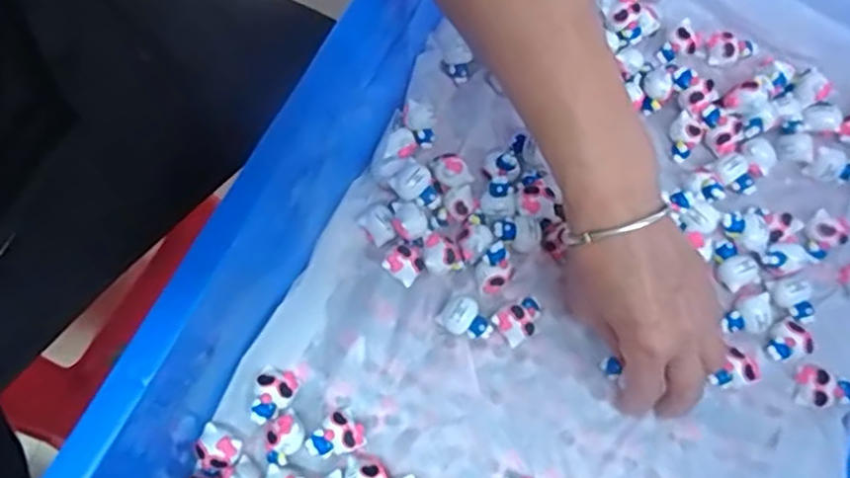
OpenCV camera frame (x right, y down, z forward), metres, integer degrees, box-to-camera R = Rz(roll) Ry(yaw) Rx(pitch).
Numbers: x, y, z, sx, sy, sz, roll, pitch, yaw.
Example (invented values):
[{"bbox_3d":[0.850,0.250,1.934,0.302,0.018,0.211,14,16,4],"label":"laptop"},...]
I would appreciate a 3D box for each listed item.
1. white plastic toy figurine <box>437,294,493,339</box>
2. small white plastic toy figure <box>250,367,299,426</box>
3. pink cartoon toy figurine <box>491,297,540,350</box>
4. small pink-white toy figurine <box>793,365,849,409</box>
[{"bbox_3d":[0.027,0.053,0.424,0.032,0.010,0.024,39,73,12],"label":"white plastic toy figurine"},{"bbox_3d":[-0.093,0.096,0.400,0.024,0.017,0.033,6,69,1],"label":"small white plastic toy figure"},{"bbox_3d":[0.062,0.052,0.421,0.030,0.016,0.023,-32,73,-12],"label":"pink cartoon toy figurine"},{"bbox_3d":[0.251,0.093,0.410,0.027,0.018,0.025,3,69,0],"label":"small pink-white toy figurine"}]

